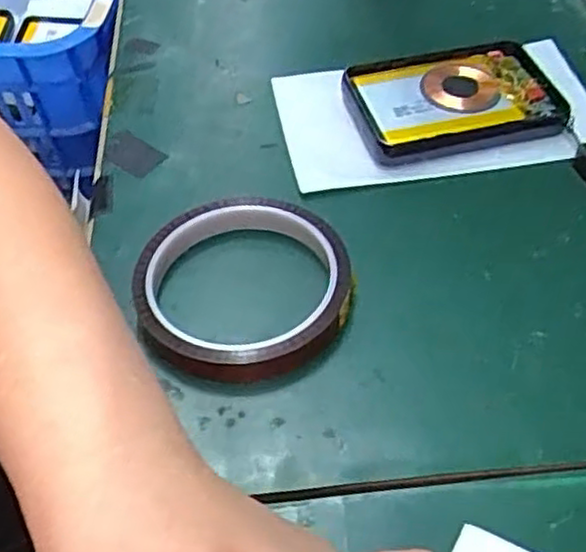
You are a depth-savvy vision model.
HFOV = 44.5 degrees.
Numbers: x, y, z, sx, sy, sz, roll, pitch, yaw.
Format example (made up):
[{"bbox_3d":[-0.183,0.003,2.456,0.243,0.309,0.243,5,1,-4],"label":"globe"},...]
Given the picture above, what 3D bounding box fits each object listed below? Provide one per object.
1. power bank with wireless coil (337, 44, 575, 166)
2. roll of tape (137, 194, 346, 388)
[{"bbox_3d":[0.091,-0.096,0.389,0.114,0.016,0.072,-12,51,-6],"label":"power bank with wireless coil"},{"bbox_3d":[-0.022,0.004,0.313,0.094,0.018,0.093,-2,50,3],"label":"roll of tape"}]

